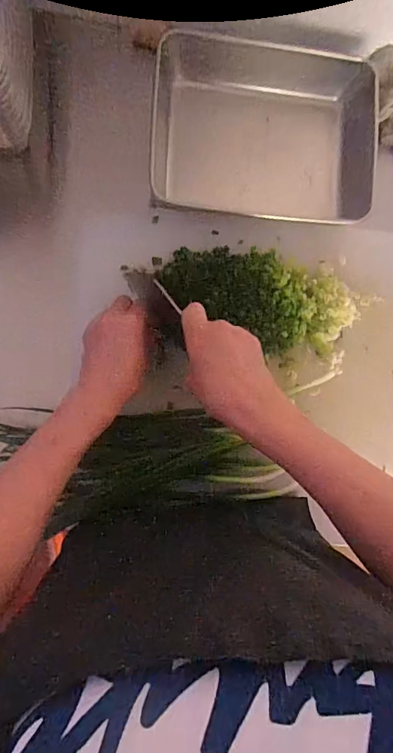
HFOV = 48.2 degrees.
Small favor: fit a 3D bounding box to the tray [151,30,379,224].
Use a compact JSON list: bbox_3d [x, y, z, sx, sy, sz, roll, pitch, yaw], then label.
[{"bbox_3d":[0.082,-0.294,0.521,0.268,0.063,0.195,5,87,-7],"label":"tray"}]

